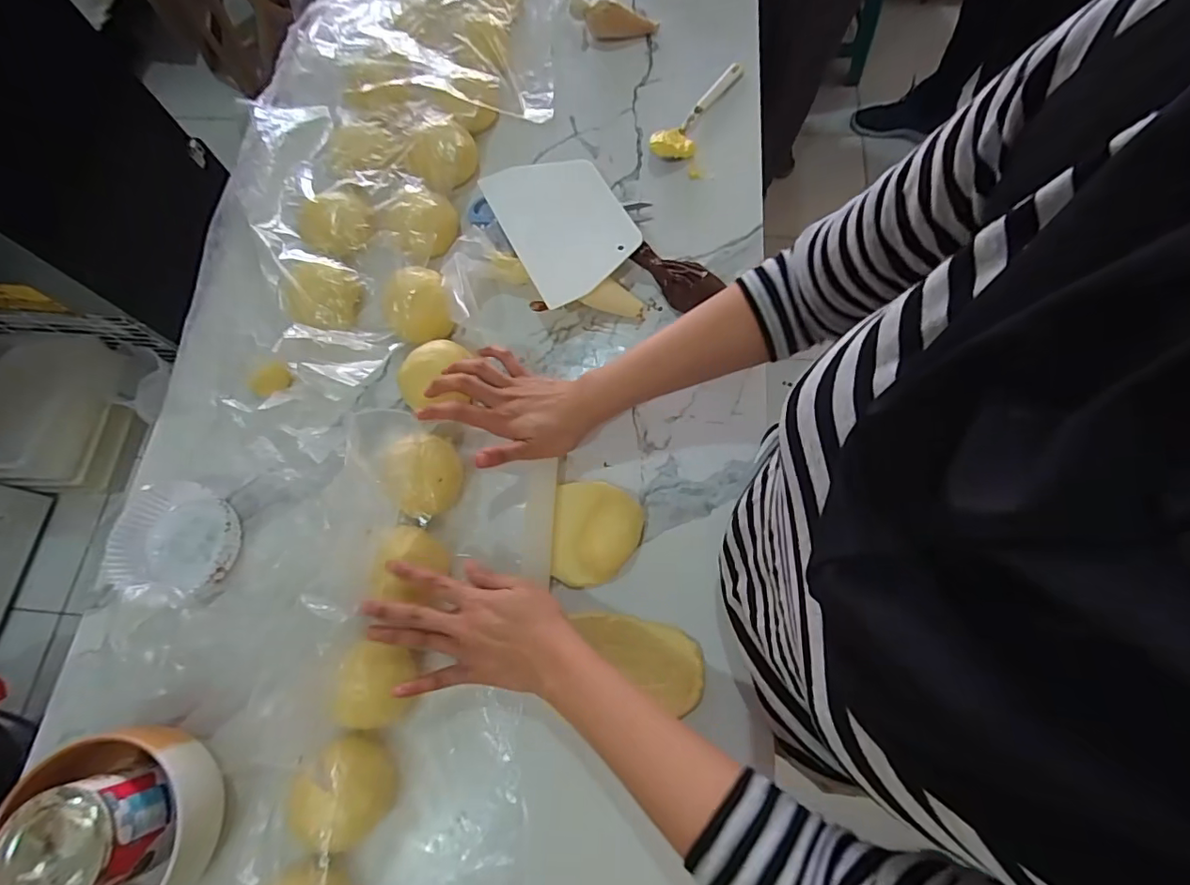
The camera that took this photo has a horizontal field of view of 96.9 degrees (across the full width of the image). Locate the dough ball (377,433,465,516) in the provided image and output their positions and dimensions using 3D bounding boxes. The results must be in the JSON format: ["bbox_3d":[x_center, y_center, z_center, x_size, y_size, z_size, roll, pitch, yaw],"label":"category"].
[{"bbox_3d":[-0.150,0.025,0.458,0.058,0.039,0.070,-7,71,0],"label":"dough ball"}]

